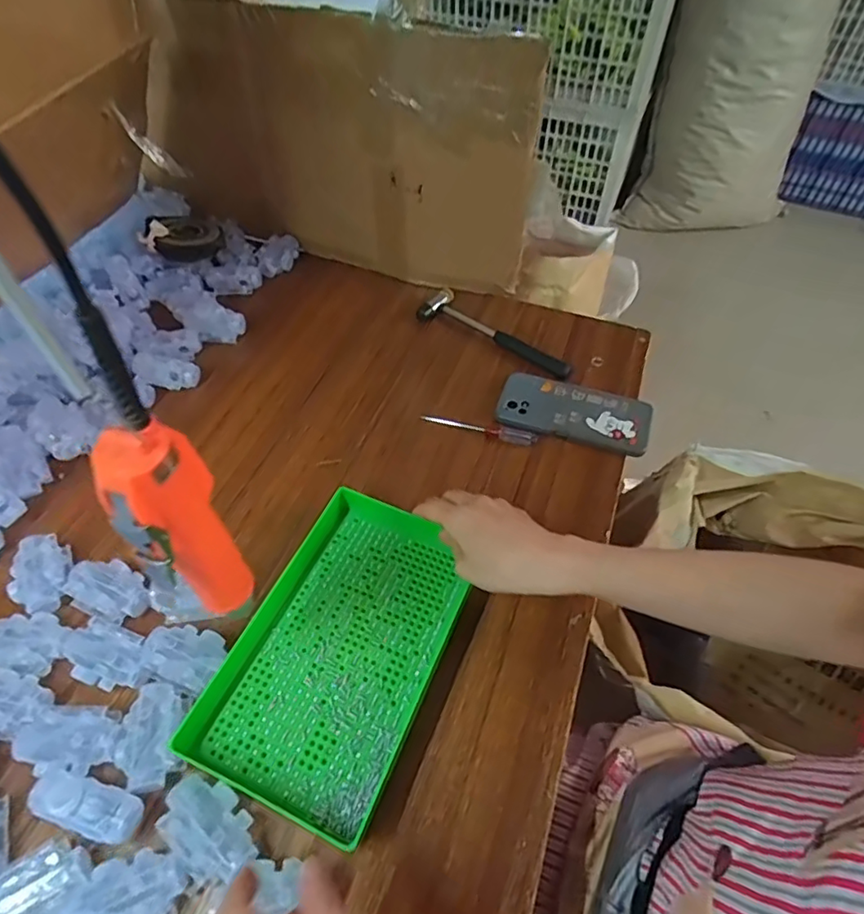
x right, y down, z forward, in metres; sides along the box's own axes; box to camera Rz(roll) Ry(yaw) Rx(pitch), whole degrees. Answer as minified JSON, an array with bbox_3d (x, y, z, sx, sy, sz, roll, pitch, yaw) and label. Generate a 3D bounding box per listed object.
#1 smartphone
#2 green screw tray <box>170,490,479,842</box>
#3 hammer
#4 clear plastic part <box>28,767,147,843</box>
[{"bbox_3d":[0.157,-0.050,0.631,0.161,0.017,0.076,17,54,12],"label":"smartphone"},{"bbox_3d":[-0.071,0.143,0.457,0.152,0.023,0.245,20,54,14],"label":"green screw tray"},{"bbox_3d":[0.084,-0.158,0.713,0.207,0.020,0.055,28,56,19],"label":"hammer"},{"bbox_3d":[-0.234,0.231,0.378,0.076,0.024,0.029,15,53,10],"label":"clear plastic part"}]

